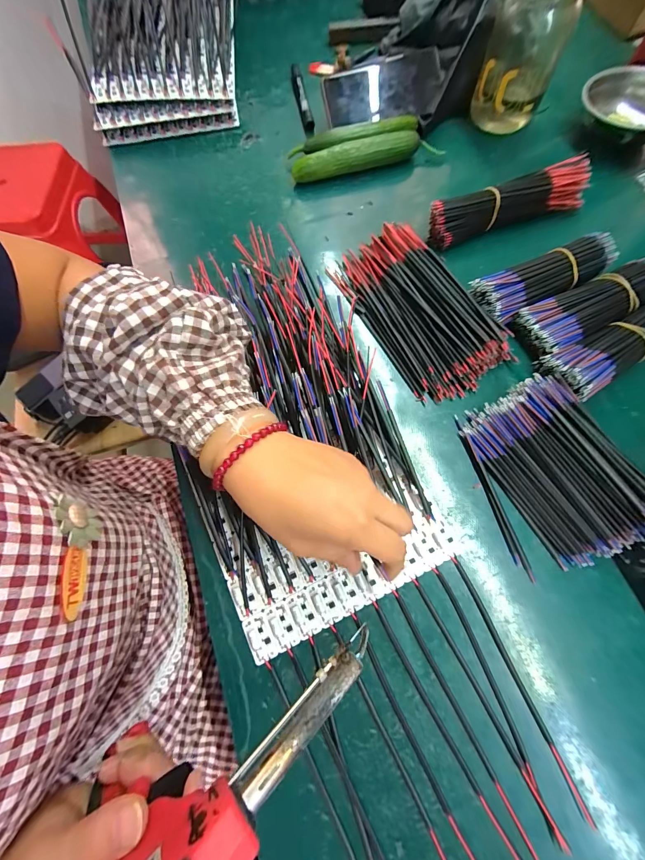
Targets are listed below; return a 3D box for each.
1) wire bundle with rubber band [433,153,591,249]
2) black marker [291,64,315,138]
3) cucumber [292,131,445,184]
[{"bbox_3d":[0.220,-0.266,0.384,0.197,0.047,0.035,-19,72,-4],"label":"wire bundle with rubber band"},{"bbox_3d":[-0.031,-0.496,0.478,0.015,0.020,0.130,-12,72,-1],"label":"black marker"},{"bbox_3d":[0.057,-0.364,0.429,0.195,0.035,0.028,-11,72,-1],"label":"cucumber"}]

